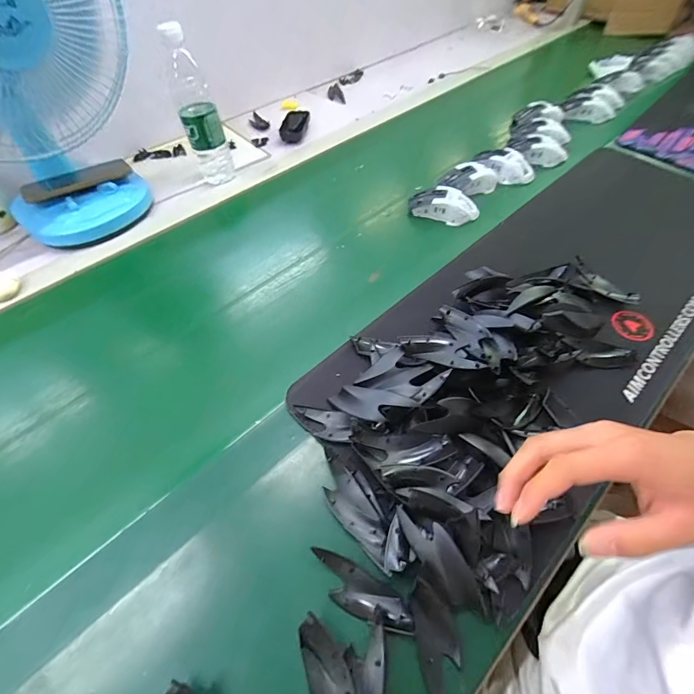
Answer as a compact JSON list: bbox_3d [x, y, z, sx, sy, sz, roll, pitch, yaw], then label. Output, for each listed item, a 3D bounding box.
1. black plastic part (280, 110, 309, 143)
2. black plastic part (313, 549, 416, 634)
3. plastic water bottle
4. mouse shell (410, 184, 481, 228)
[{"bbox_3d":[-0.109,-0.473,0.784,0.052,0.023,0.097,4,55,1],"label":"black plastic part"},{"bbox_3d":[0.011,0.210,0.314,0.094,0.018,0.034,27,58,16],"label":"black plastic part"},{"bbox_3d":[-0.244,-0.387,0.610,0.067,0.219,0.059,-15,57,-12],"label":"plastic water bottle"},{"bbox_3d":[0.165,-0.241,0.622,0.119,0.031,0.063,14,56,8],"label":"mouse shell"}]

